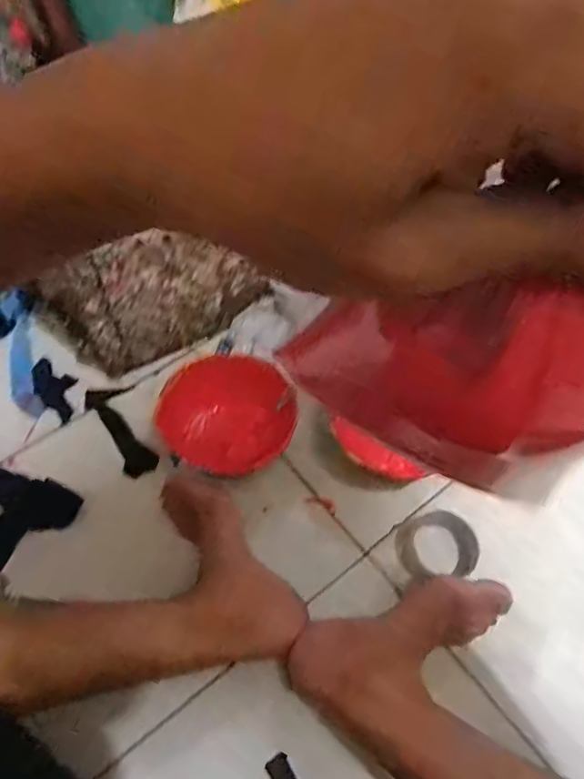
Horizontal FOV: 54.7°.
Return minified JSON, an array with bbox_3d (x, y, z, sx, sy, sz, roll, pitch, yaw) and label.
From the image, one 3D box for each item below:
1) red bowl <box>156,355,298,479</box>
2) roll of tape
[{"bbox_3d":[-0.087,0.029,0.770,0.162,0.067,0.149,-1,56,1],"label":"red bowl"},{"bbox_3d":[0.175,0.186,0.687,0.087,0.038,0.077,0,56,2],"label":"roll of tape"}]

